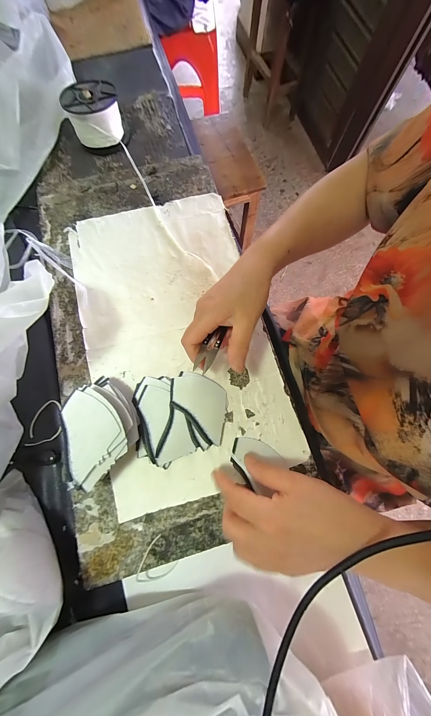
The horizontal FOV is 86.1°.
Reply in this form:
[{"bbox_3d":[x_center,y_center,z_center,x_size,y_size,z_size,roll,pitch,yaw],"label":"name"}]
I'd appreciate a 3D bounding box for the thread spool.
[{"bbox_3d":[-0.209,-0.420,0.402,0.085,0.059,0.086,0,76,-1],"label":"thread spool"}]

